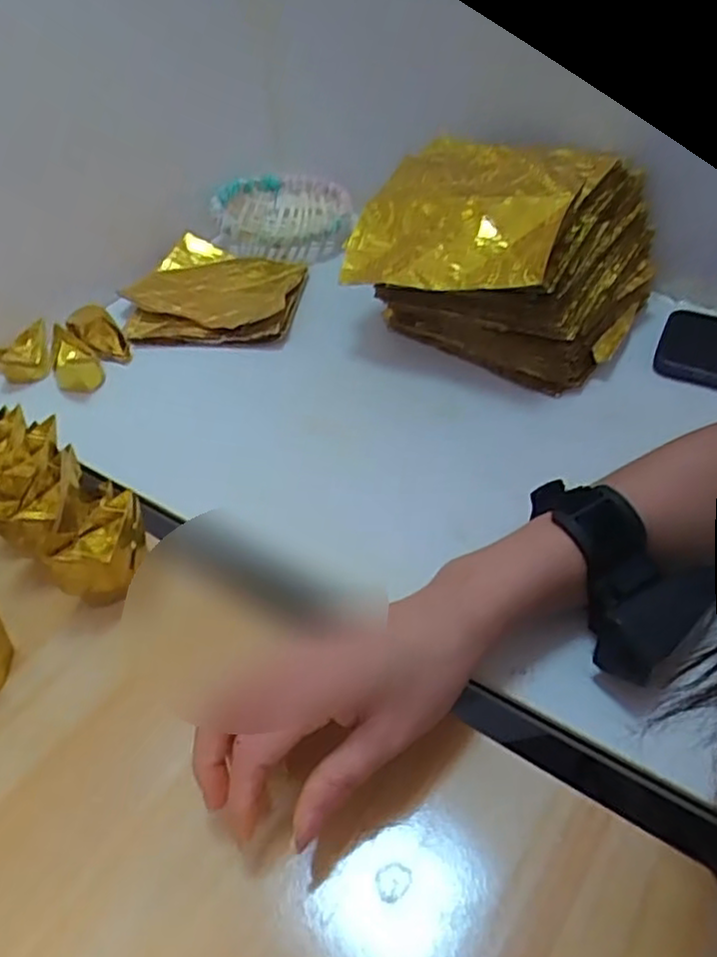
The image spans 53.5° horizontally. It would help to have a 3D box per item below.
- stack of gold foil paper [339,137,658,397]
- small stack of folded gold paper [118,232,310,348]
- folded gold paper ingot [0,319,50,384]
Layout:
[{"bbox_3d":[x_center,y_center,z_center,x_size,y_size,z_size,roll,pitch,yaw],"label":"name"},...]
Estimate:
[{"bbox_3d":[0.105,-0.164,0.521,0.196,0.115,0.162,19,51,20],"label":"stack of gold foil paper"},{"bbox_3d":[-0.120,-0.158,0.603,0.143,0.029,0.128,2,47,7],"label":"small stack of folded gold paper"},{"bbox_3d":[-0.260,-0.095,0.548,0.039,0.033,0.034,-7,47,-2],"label":"folded gold paper ingot"}]

